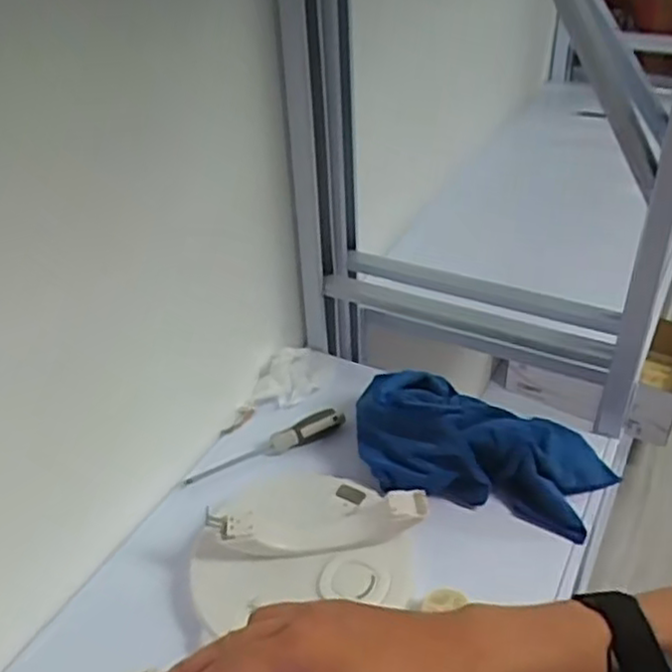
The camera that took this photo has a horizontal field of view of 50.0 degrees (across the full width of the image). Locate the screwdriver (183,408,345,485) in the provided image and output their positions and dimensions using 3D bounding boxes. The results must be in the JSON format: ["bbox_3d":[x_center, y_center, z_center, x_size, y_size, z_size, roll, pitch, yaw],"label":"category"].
[{"bbox_3d":[-0.077,0.119,0.801,0.186,0.025,0.030,-15,38,-17],"label":"screwdriver"}]

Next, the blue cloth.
[{"bbox_3d":[0.150,0.111,0.746,0.266,0.066,0.152,11,38,18],"label":"blue cloth"}]

